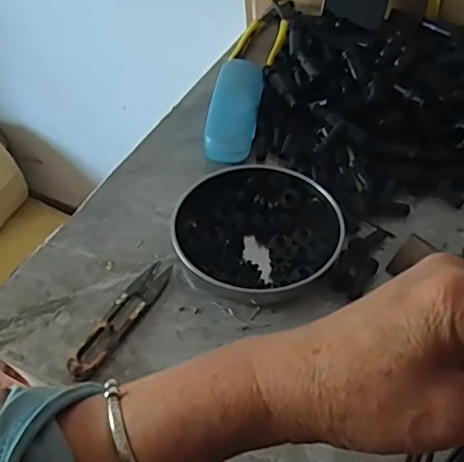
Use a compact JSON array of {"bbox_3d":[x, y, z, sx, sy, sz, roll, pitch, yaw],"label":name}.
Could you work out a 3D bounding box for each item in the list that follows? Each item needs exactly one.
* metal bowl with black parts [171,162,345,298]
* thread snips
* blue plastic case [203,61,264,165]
[{"bbox_3d":[0.021,-0.001,0.501,0.133,0.027,0.128,0,47,0],"label":"metal bowl with black parts"},{"bbox_3d":[-0.085,0.065,0.453,0.025,0.006,0.117,23,51,20],"label":"thread snips"},{"bbox_3d":[0.004,-0.132,0.617,0.048,0.021,0.157,5,47,4],"label":"blue plastic case"}]

